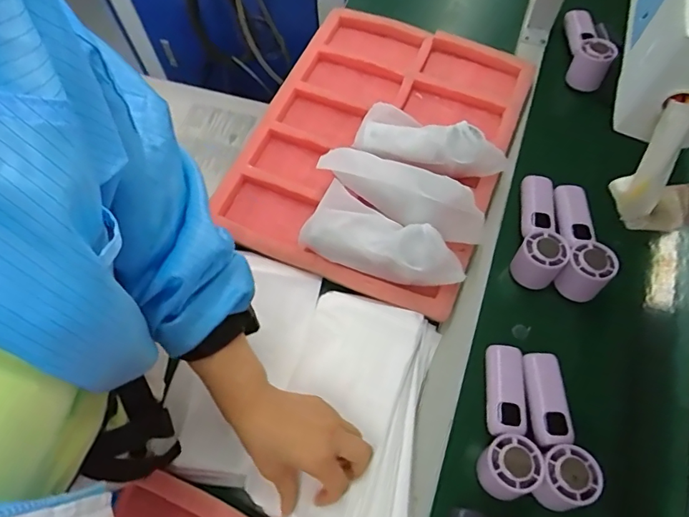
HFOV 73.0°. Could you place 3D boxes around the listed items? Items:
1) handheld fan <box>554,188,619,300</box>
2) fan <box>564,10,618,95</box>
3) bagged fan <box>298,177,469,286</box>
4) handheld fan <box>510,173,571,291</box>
[{"bbox_3d":[0.295,-0.025,0.584,0.056,0.059,0.154,9,65,4],"label":"handheld fan"},{"bbox_3d":[0.375,-0.331,0.722,0.049,0.076,0.150,8,65,4],"label":"fan"},{"bbox_3d":[0.046,-0.017,0.557,0.192,0.051,0.084,26,68,12],"label":"bagged fan"},{"bbox_3d":[0.247,-0.034,0.594,0.054,0.062,0.139,12,66,5],"label":"handheld fan"}]

